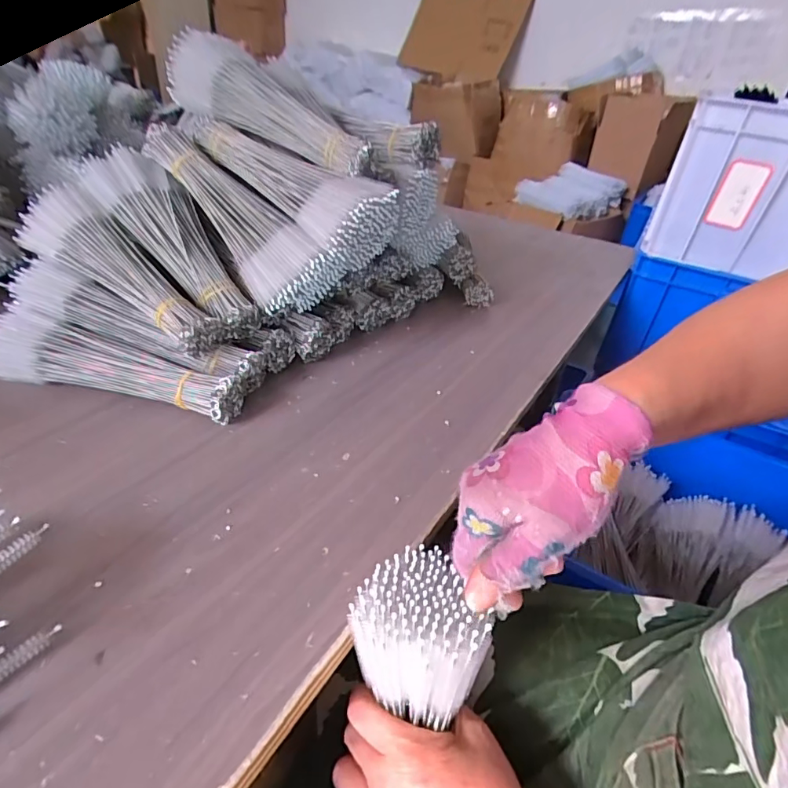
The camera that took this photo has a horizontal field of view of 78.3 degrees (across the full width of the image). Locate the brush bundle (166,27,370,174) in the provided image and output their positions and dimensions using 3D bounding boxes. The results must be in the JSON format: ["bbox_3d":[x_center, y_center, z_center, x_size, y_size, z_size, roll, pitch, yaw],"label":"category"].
[{"bbox_3d":[-0.135,-0.327,0.562,0.261,0.082,0.080,33,40,7],"label":"brush bundle"}]

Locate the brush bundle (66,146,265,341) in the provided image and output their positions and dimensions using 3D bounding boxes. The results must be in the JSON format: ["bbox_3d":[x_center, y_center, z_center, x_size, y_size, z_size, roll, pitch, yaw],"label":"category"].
[{"bbox_3d":[-0.231,-0.161,0.505,0.249,0.039,0.082,49,48,10],"label":"brush bundle"}]

